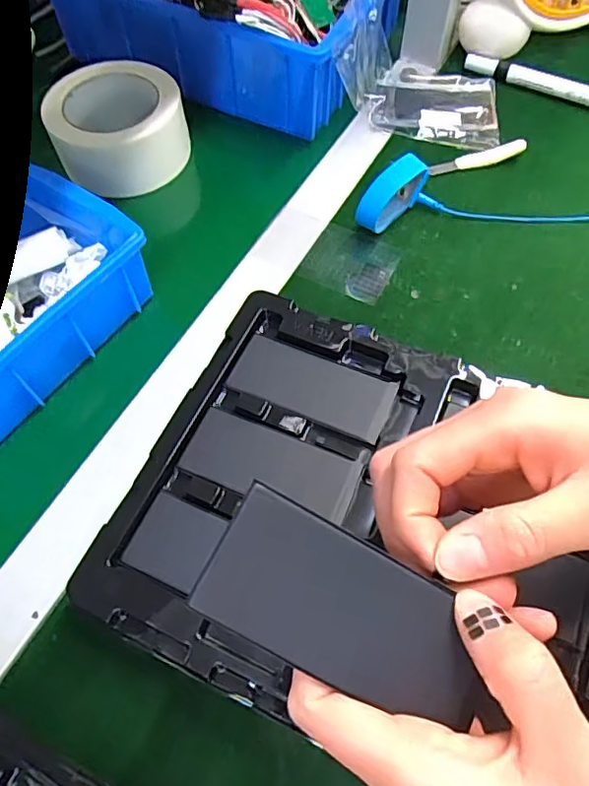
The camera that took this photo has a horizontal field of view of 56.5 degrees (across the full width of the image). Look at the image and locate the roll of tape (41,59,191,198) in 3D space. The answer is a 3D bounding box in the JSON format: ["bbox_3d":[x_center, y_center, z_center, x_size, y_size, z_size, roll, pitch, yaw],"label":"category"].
[{"bbox_3d":[-0.143,-0.223,0.454,0.103,0.057,0.101,1,64,-1],"label":"roll of tape"}]

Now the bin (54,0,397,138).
[{"bbox_3d":[-0.054,-0.372,0.497,0.282,0.116,0.204,18,64,10],"label":"bin"}]

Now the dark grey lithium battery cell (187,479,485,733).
[{"bbox_3d":[0.018,0.070,0.176,0.095,0.006,0.043,32,67,-5],"label":"dark grey lithium battery cell"}]

